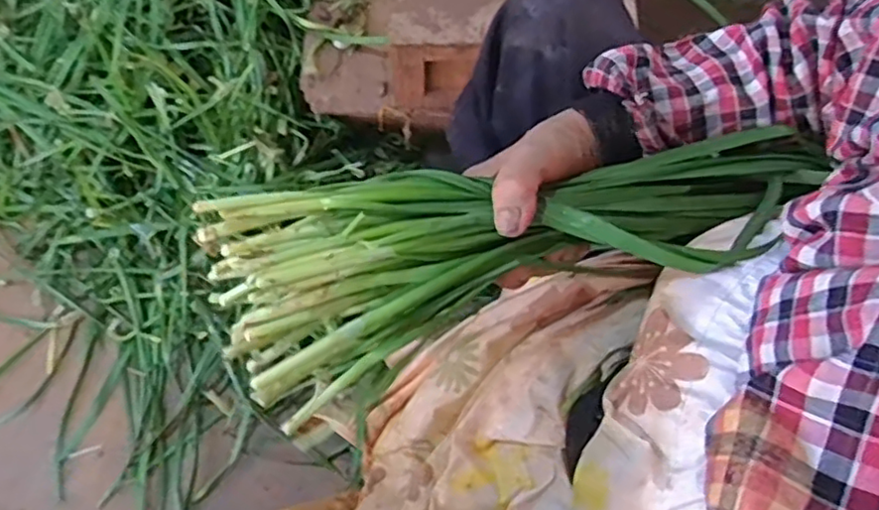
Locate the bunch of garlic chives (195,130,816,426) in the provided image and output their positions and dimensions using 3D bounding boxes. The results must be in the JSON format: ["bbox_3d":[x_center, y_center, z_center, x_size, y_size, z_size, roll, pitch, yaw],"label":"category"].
[{"bbox_3d":[0.054,-0.013,0.358,0.347,0.072,0.109,-14,76,-9],"label":"bunch of garlic chives"}]

